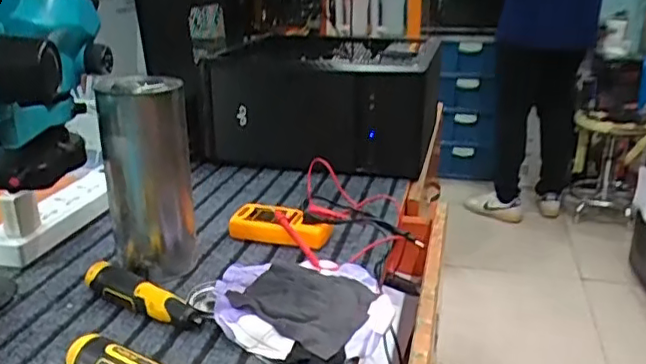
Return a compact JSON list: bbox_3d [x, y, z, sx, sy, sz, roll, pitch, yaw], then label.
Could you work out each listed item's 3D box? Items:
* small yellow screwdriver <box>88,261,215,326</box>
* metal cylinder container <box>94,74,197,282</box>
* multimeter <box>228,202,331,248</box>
[{"bbox_3d":[-0.168,0.108,0.572,0.140,0.030,0.026,10,23,27],"label":"small yellow screwdriver"},{"bbox_3d":[-0.177,-0.001,0.620,0.083,0.197,0.073,-7,21,-15],"label":"metal cylinder container"},{"bbox_3d":[-0.053,0.054,0.719,0.133,0.033,0.055,10,23,27],"label":"multimeter"}]

